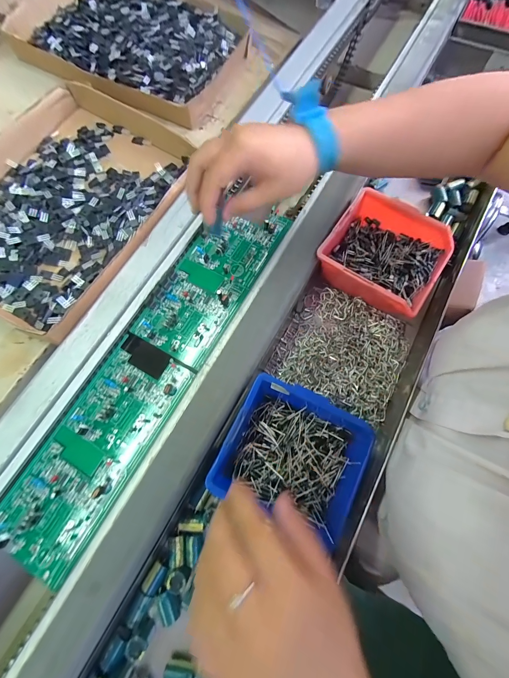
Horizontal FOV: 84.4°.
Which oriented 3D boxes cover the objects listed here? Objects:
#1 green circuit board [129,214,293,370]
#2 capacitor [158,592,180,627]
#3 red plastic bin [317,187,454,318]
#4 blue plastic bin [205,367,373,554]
[{"bbox_3d":[-0.047,-0.077,0.336,0.098,0.013,0.213,33,76,7],"label":"green circuit board"},{"bbox_3d":[-0.083,0.260,0.272,0.013,0.010,0.025,-21,76,-7],"label":"capacitor"},{"bbox_3d":[0.157,-0.100,0.348,0.130,0.052,0.128,35,76,8],"label":"red plastic bin"},{"bbox_3d":[0.040,0.116,0.284,0.135,0.052,0.120,24,75,5],"label":"blue plastic bin"}]

